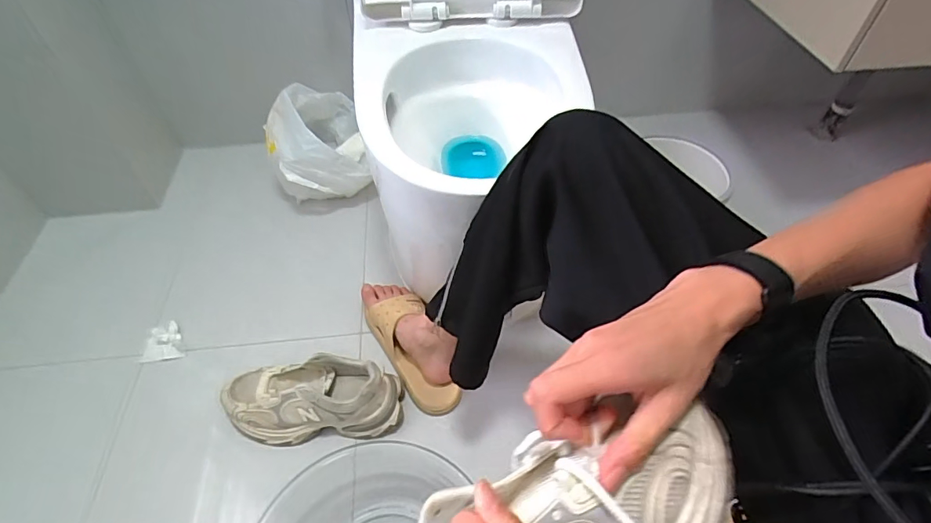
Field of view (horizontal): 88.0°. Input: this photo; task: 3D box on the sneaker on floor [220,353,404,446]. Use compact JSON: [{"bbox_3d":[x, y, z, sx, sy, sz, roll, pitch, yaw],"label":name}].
[{"bbox_3d":[-0.249,0.221,0.772,0.283,0.114,0.102,-3,49,-1],"label":"sneaker on floor"}]

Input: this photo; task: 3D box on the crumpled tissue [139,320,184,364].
[{"bbox_3d":[-0.559,0.147,0.896,0.072,0.020,0.071,-5,49,-3],"label":"crumpled tissue"}]

